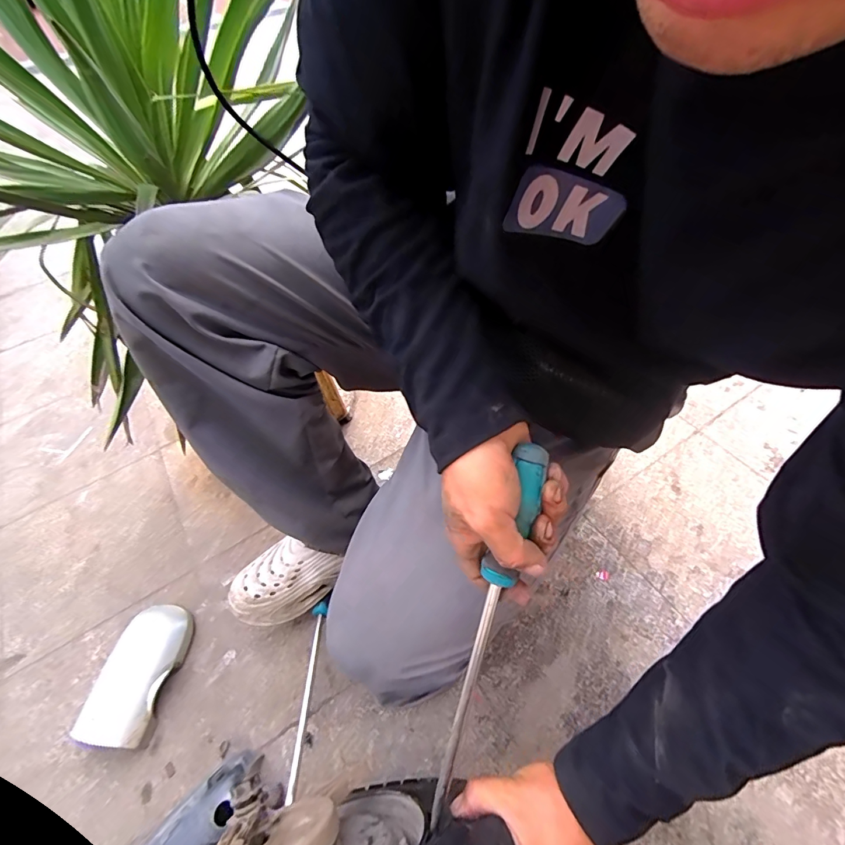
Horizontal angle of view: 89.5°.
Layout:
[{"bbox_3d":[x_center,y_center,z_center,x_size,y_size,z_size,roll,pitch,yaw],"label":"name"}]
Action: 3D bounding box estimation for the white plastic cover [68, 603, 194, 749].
[{"bbox_3d":[-0.414,0.363,0.626,0.099,0.036,0.176,5,55,9],"label":"white plastic cover"}]

